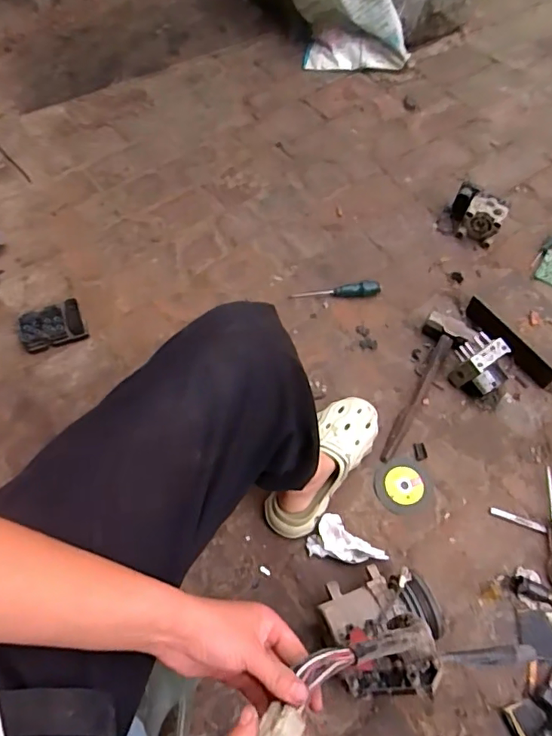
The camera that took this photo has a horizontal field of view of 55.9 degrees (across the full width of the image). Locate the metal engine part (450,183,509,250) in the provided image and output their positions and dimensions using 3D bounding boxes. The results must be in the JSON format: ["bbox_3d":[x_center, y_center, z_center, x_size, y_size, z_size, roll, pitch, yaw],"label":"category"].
[{"bbox_3d":[0.447,-0.338,1.167,0.121,0.094,0.070,32,66,18],"label":"metal engine part"}]

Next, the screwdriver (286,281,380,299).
[{"bbox_3d":[0.128,-0.163,1.111,0.190,0.025,0.029,-4,60,-3],"label":"screwdriver"}]

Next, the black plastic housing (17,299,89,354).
[{"bbox_3d":[-0.455,-0.083,1.048,0.129,0.049,0.084,-21,62,-11],"label":"black plastic housing"}]

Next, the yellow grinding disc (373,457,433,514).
[{"bbox_3d":[0.225,0.206,0.917,0.100,0.008,0.096,0,61,-1],"label":"yellow grinding disc"}]

